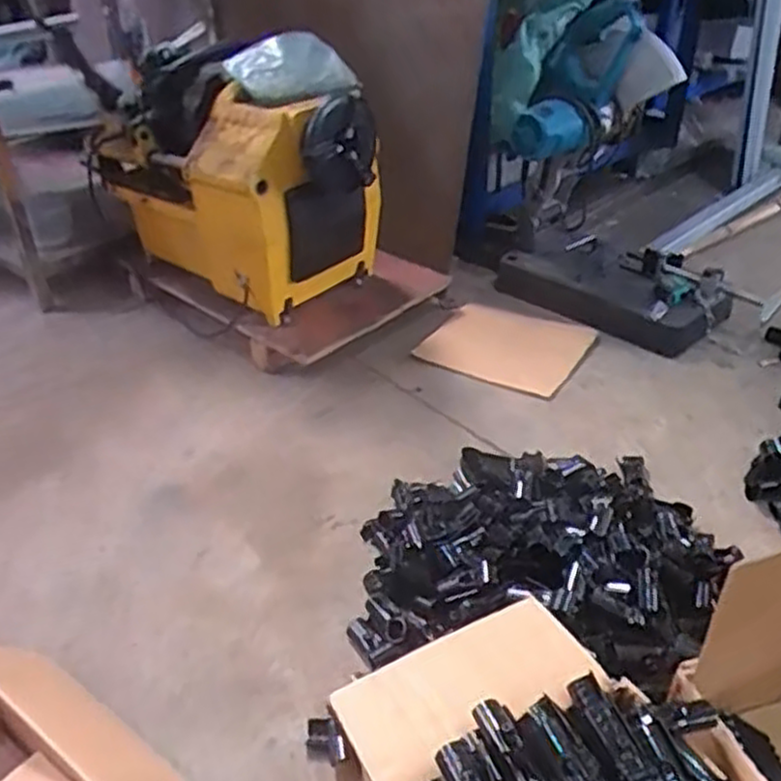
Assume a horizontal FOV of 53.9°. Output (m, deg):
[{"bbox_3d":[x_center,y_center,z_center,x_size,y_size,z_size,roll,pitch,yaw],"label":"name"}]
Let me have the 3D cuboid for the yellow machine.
[{"bbox_3d":[-0.281,-0.435,1.555,0.544,0.445,0.312,26,44,33],"label":"yellow machine"}]

